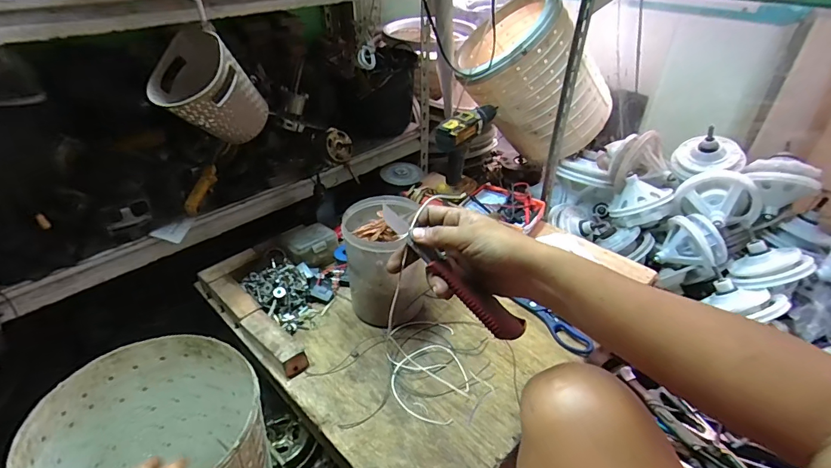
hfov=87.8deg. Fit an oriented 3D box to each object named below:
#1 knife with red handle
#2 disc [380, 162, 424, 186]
[{"bbox_3d":[0.039,0.037,0.409,0.182,0.013,0.040,43,41,-8],"label":"knife with red handle"},{"bbox_3d":[-0.031,-0.139,0.991,0.091,0.019,0.091,0,36,0],"label":"disc"}]

